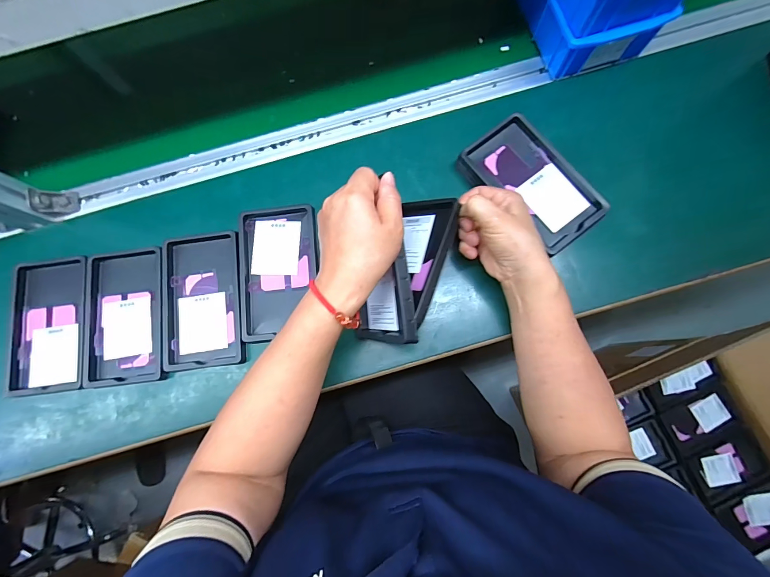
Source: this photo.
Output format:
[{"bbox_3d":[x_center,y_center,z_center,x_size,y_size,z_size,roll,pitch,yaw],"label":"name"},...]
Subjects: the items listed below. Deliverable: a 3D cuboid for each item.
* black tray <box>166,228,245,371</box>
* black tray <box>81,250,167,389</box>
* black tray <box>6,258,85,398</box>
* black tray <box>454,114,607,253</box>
[{"bbox_3d":[-0.218,0.013,0.420,0.097,0.015,0.160,-8,78,1],"label":"black tray"},{"bbox_3d":[-0.313,0.033,0.419,0.094,0.012,0.159,-8,78,1],"label":"black tray"},{"bbox_3d":[-0.405,0.044,0.423,0.090,0.016,0.157,-6,78,1],"label":"black tray"},{"bbox_3d":[0.172,-0.124,0.413,0.100,0.020,0.161,-39,79,-5],"label":"black tray"}]

